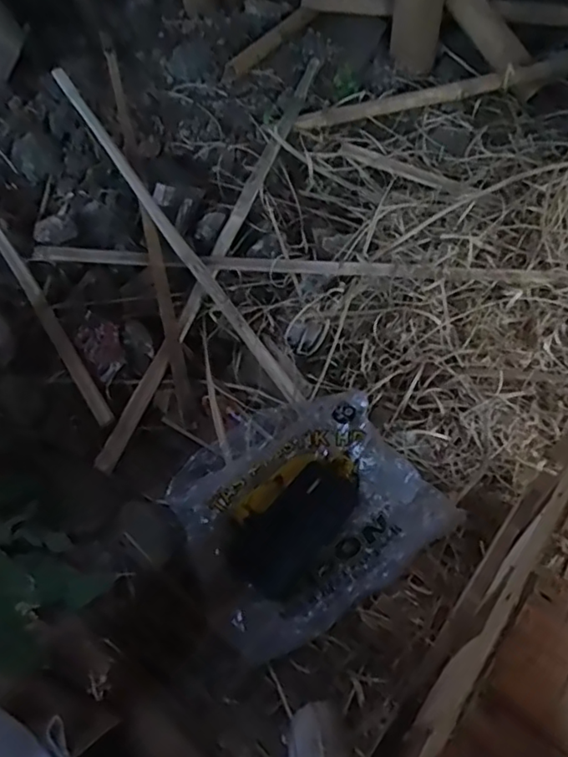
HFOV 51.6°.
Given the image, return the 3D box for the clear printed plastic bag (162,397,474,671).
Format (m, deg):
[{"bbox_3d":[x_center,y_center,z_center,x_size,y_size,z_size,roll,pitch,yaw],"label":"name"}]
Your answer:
[{"bbox_3d":[0.013,0.151,0.701,0.279,0.061,0.261,-30,60,-18],"label":"clear printed plastic bag"}]

